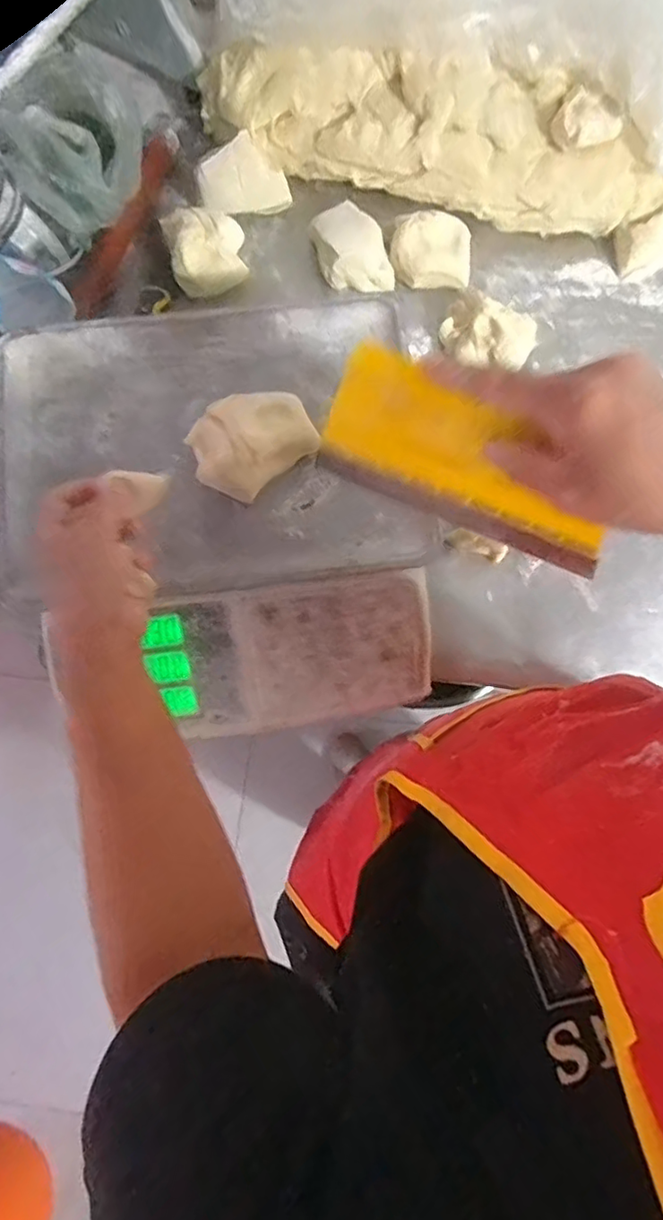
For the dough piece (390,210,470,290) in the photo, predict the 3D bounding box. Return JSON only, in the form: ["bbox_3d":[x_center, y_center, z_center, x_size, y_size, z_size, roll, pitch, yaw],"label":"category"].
[{"bbox_3d":[0.103,-0.368,0.613,0.083,0.043,0.059,0,78,-1],"label":"dough piece"}]

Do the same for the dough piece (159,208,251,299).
[{"bbox_3d":[-0.127,-0.371,0.613,0.077,0.041,0.079,0,78,-1],"label":"dough piece"}]

